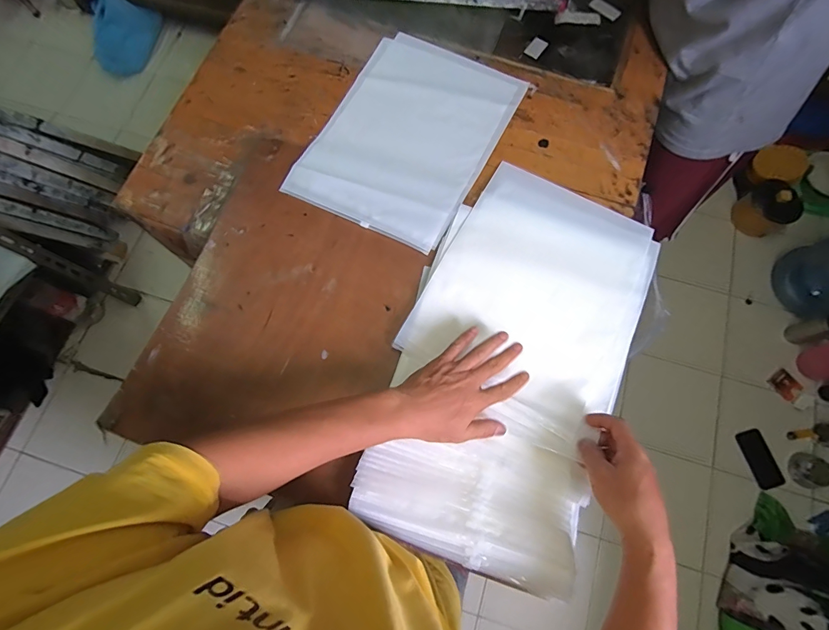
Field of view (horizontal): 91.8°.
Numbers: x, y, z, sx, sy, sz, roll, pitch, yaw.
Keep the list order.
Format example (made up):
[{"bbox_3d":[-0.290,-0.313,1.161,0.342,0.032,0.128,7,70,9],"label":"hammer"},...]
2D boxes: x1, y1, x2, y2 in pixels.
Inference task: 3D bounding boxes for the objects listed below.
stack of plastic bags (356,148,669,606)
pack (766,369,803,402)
[{"bbox_3d":[0.131,0.036,0.524,0.283,0.034,0.519,23,70,7],"label":"stack of plastic bags"},{"bbox_3d":[1.232,0.232,1.327,0.073,0.017,0.088,-35,77,-10],"label":"pack"}]

